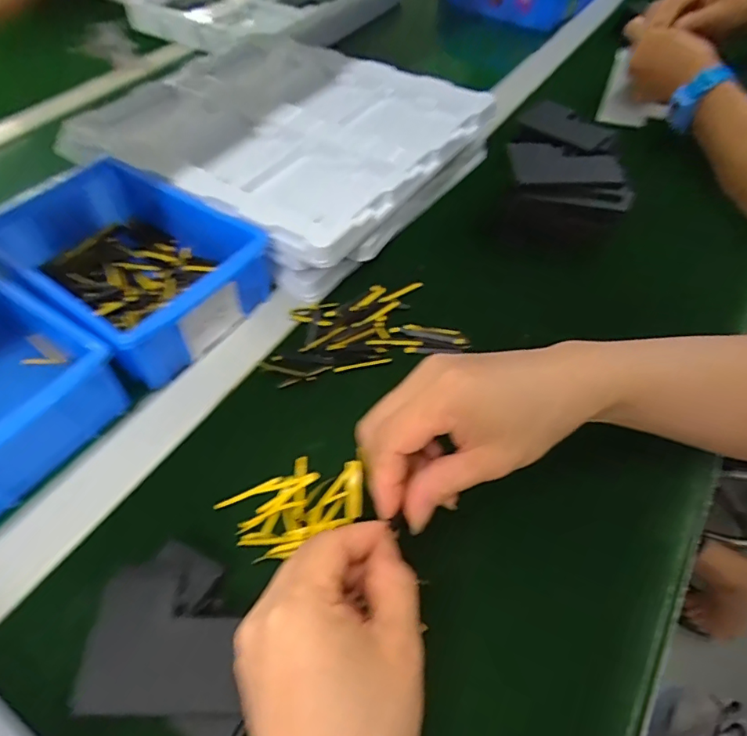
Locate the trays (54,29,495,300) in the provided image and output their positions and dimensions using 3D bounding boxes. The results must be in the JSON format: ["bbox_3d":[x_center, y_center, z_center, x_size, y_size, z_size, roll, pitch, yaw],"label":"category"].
[{"bbox_3d":[-0.091,-0.236,0.535,0.346,0.060,0.294,29,58,21],"label":"trays"}]

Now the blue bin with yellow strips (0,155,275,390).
[{"bbox_3d":[-0.197,-0.085,0.417,0.206,0.057,0.139,29,58,21],"label":"blue bin with yellow strips"}]

